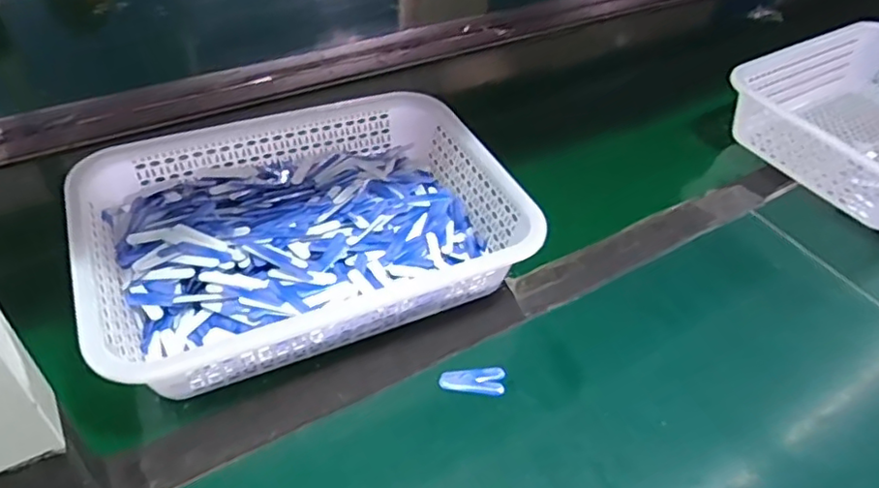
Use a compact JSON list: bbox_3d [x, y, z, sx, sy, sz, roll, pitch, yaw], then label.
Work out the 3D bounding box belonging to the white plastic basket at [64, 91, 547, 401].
[{"bbox_3d":[-0.117,-0.014,0.549,0.350,0.080,0.257,-15,48,-21],"label":"white plastic basket"}]

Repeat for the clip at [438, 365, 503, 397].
[{"bbox_3d":[0.026,0.110,0.492,0.052,0.004,0.025,3,44,-3],"label":"clip"}]

